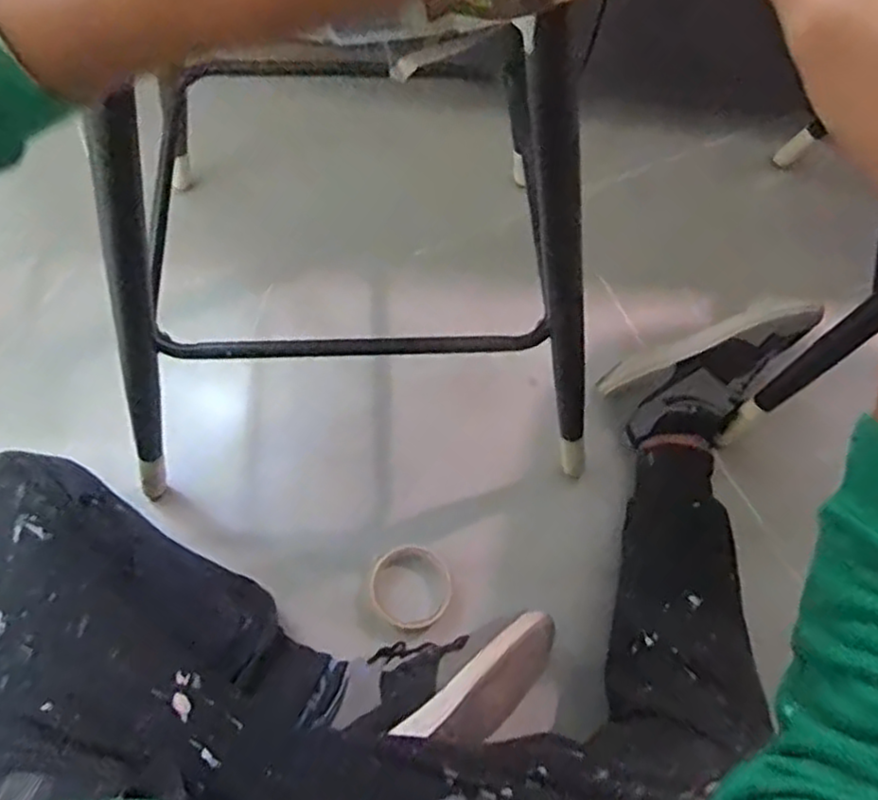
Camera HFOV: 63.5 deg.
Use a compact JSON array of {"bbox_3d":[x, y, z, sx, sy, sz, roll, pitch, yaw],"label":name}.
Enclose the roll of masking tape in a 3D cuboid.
[{"bbox_3d":[-0.031,0.211,0.797,0.089,0.036,0.086,1,65,-2],"label":"roll of masking tape"}]

